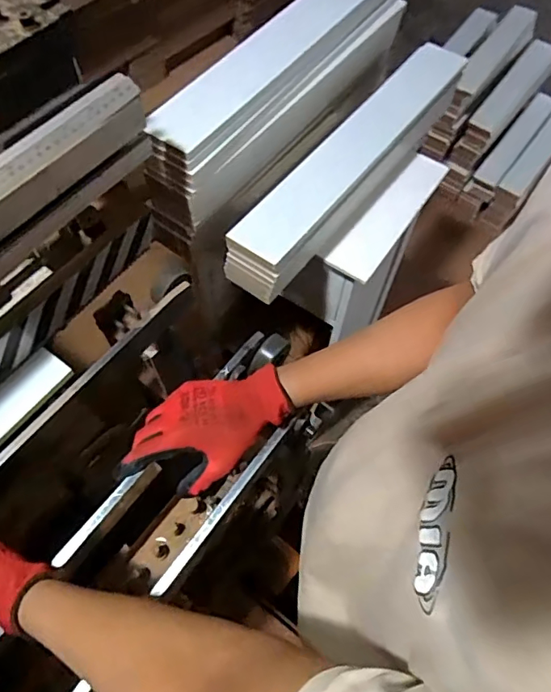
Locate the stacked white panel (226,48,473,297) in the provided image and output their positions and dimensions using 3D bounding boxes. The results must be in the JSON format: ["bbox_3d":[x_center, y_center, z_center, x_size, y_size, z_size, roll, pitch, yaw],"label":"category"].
[{"bbox_3d":[0.126,-0.290,0.798,0.087,0.112,0.542,34,66,15],"label":"stacked white panel"}]

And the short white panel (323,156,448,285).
[{"bbox_3d":[0.191,-0.219,0.830,0.069,0.018,0.295,33,66,15],"label":"short white panel"}]

